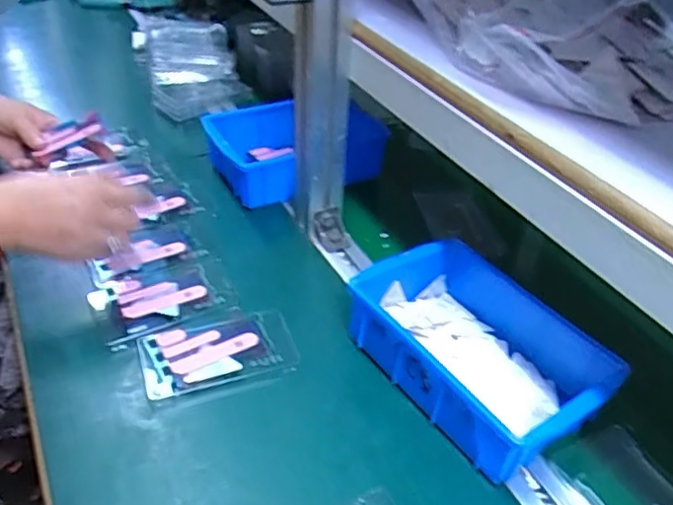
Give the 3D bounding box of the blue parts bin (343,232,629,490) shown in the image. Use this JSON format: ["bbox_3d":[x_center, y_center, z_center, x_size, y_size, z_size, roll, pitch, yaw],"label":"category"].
[{"bbox_3d":[0.120,0.080,0.517,0.138,0.063,0.195,-22,46,-28],"label":"blue parts bin"}]

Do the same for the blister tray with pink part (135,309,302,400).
[{"bbox_3d":[-0.103,0.085,0.537,0.126,0.013,0.068,-11,42,-18],"label":"blister tray with pink part"}]

